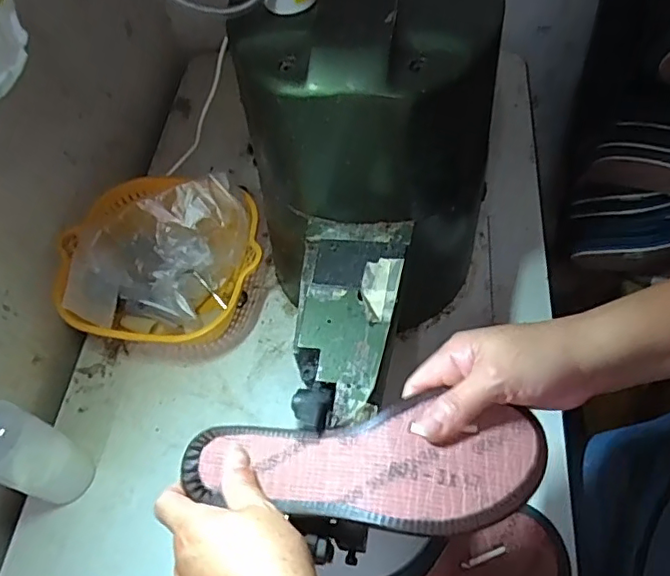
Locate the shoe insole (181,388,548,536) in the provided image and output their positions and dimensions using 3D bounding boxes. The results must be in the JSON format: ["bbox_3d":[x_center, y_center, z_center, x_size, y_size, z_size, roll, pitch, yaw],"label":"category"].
[{"bbox_3d":[0.013,0.111,0.350,0.224,0.020,0.072,-2,62,13],"label":"shoe insole"}]

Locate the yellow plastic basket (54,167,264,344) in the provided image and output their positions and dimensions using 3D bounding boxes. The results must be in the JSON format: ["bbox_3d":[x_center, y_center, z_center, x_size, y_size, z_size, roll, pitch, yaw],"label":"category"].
[{"bbox_3d":[-0.185,-0.026,0.613,0.203,0.086,0.193,5,63,5],"label":"yellow plastic basket"}]

